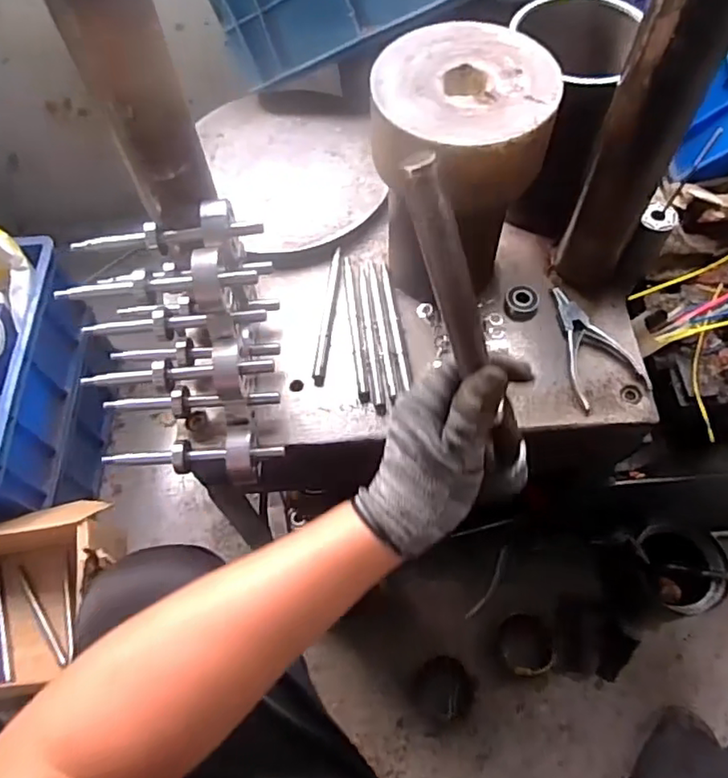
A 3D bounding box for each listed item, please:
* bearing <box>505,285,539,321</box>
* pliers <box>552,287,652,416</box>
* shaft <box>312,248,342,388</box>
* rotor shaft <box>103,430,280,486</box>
[{"bbox_3d":[0.166,-0.091,0.632,0.034,0.015,0.035,10,63,7],"label":"bearing"},{"bbox_3d":[0.214,-0.044,0.593,0.070,0.013,0.129,-23,64,-10],"label":"pliers"},{"bbox_3d":[-0.037,-0.077,0.628,0.011,0.016,0.156,5,62,5],"label":"shaft"},{"bbox_3d":[-0.151,0.061,0.533,0.153,0.037,0.041,-2,62,1],"label":"rotor shaft"}]

